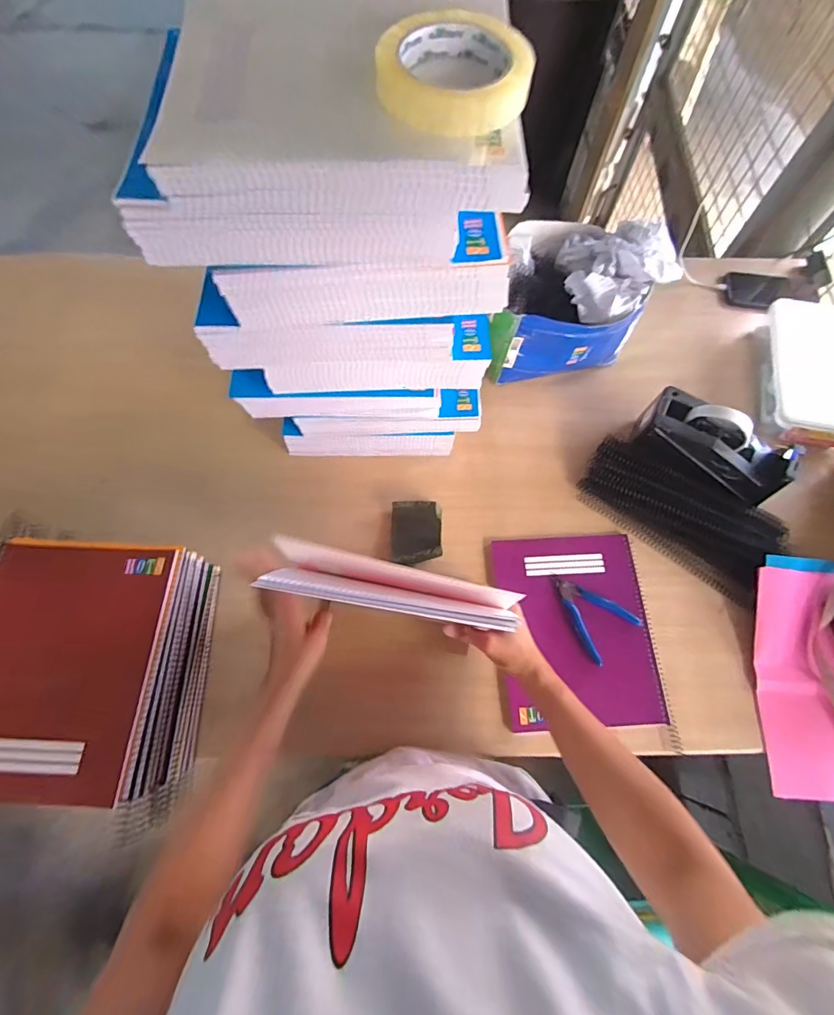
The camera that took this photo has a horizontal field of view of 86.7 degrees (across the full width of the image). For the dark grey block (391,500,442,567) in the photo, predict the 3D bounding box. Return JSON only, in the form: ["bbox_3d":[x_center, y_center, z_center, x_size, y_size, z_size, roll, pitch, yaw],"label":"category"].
[{"bbox_3d":[-0.001,0.037,0.614,0.070,0.037,0.087,1,70,1],"label":"dark grey block"}]

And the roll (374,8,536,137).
[{"bbox_3d":[0.026,-0.298,0.303,0.099,0.025,0.099,0,70,0],"label":"roll"}]

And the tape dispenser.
[{"bbox_3d":[0.413,-0.090,0.616,0.194,0.092,0.071,27,73,10],"label":"tape dispenser"}]

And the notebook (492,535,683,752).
[{"bbox_3d":[0.211,0.156,0.578,0.197,0.014,0.242,-3,70,0],"label":"notebook"}]

